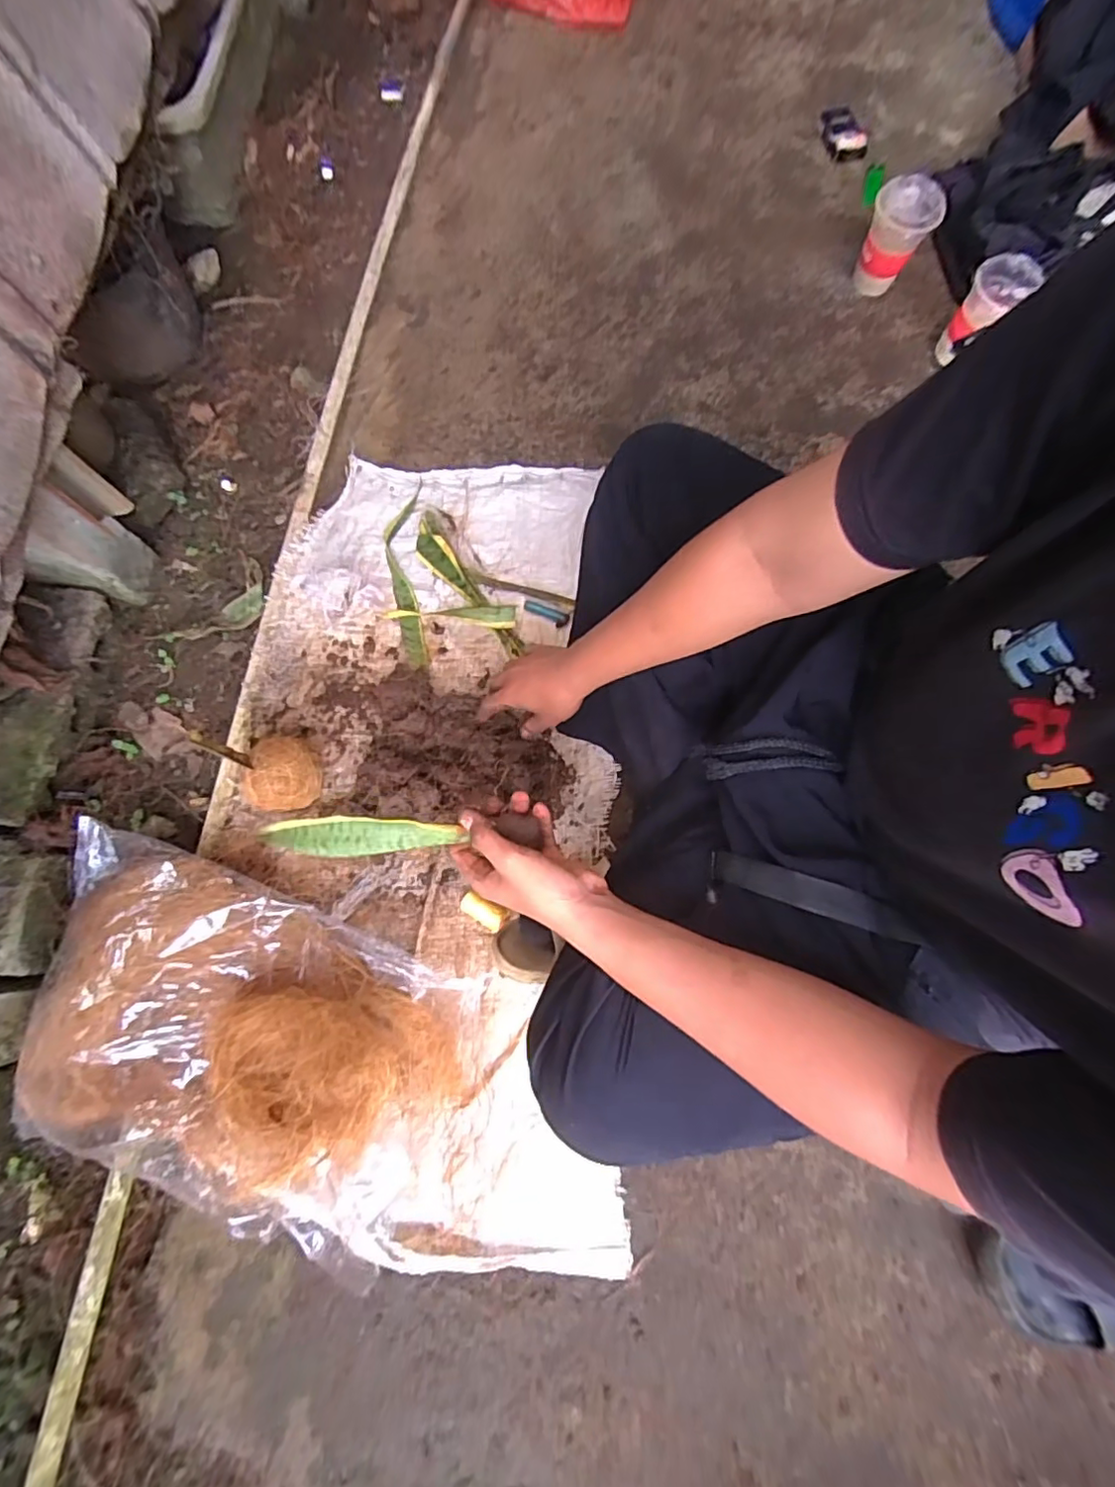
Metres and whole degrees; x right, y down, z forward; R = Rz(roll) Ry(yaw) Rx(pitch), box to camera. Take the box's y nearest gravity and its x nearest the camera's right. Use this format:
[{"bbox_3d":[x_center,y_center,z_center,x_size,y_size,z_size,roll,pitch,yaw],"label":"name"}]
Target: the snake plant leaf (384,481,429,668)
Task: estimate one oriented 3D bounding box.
[{"bbox_3d":[-0.202,-0.222,0.778,0.048,0.027,0.274,-7,75,-2],"label":"snake plant leaf"}]

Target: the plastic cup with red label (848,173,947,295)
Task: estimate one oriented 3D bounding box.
[{"bbox_3d":[0.483,-0.723,0.855,0.086,0.122,0.084,0,75,0],"label":"plastic cup with red label"}]

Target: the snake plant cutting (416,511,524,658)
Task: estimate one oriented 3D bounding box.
[{"bbox_3d":[-0.126,-0.209,0.769,0.047,0.028,0.237,-32,78,-8],"label":"snake plant cutting"}]

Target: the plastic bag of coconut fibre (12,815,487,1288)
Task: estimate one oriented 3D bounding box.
[{"bbox_3d":[-0.328,0.279,0.565,0.470,0.117,0.272,21,77,4],"label":"plastic bag of coconut fibre"}]

